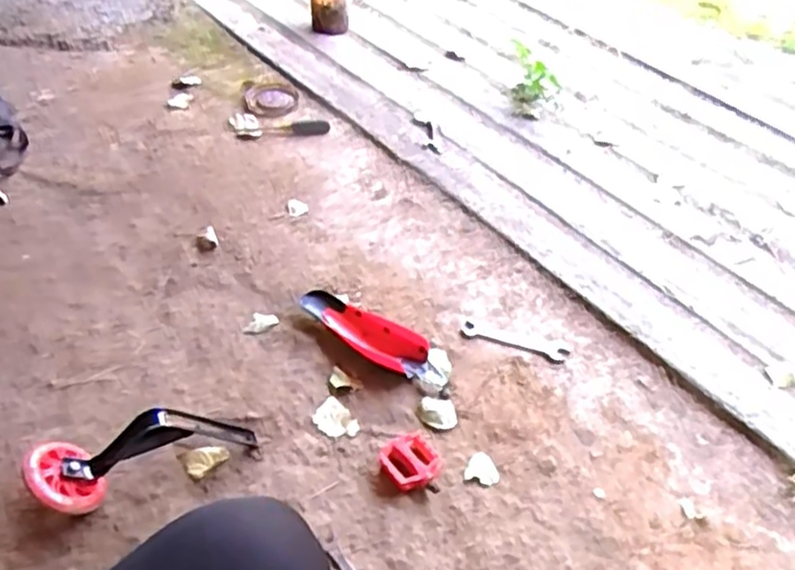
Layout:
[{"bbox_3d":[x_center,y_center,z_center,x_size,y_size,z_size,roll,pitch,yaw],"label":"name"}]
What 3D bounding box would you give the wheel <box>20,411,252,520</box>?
[{"bbox_3d":[-0.334,0.233,0.940,0.275,0.094,0.101,-10,46,-13],"label":"wheel"}]

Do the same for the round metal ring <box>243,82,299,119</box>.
[{"bbox_3d":[-0.312,-0.462,1.747,0.128,0.016,0.159,-10,46,-13],"label":"round metal ring"}]

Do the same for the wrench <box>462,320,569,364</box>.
[{"bbox_3d":[0.199,0.099,1.204,0.179,0.010,0.034,16,46,13],"label":"wrench"}]

